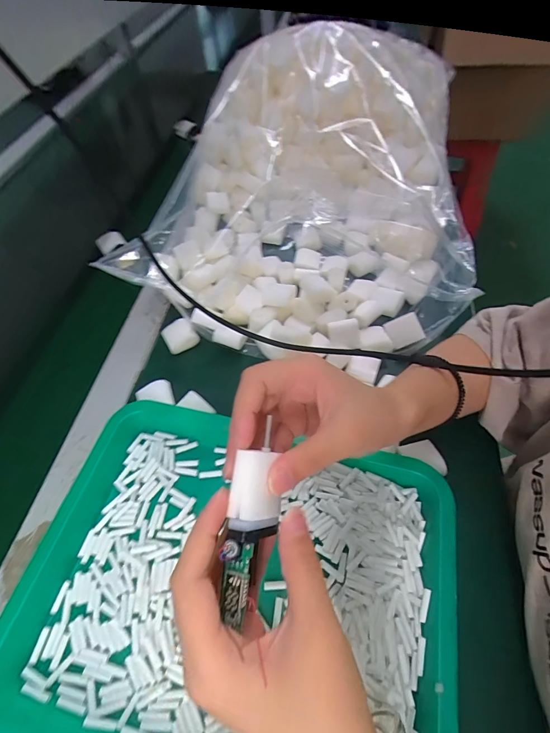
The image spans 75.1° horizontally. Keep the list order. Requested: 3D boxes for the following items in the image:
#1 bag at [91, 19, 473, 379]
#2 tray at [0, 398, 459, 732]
[{"bbox_3d":[0.053,-0.235,0.471,0.391,0.174,0.417,11,58,11],"label":"bag"},{"bbox_3d":[-0.035,0.175,0.293,0.341,0.041,0.257,13,59,10],"label":"tray"}]

